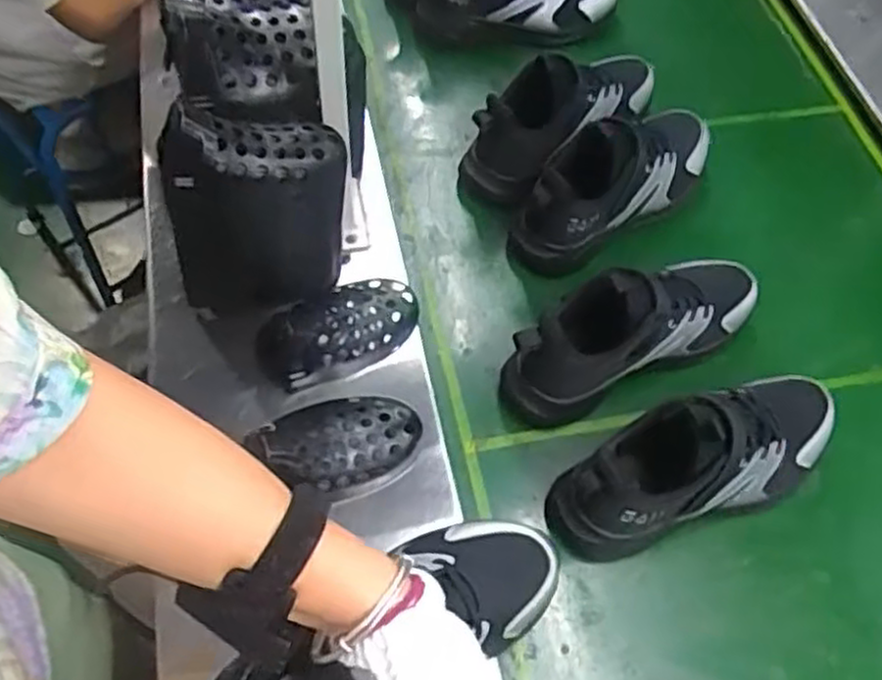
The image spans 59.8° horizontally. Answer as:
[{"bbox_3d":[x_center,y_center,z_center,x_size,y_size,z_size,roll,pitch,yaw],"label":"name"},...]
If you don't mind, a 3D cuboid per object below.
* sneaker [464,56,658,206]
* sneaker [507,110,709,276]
[{"bbox_3d":[0.142,-0.225,0.791,0.241,0.103,0.102,-36,67,-20],"label":"sneaker"},{"bbox_3d":[0.179,-0.168,0.765,0.244,0.116,0.087,-32,66,-19],"label":"sneaker"}]

